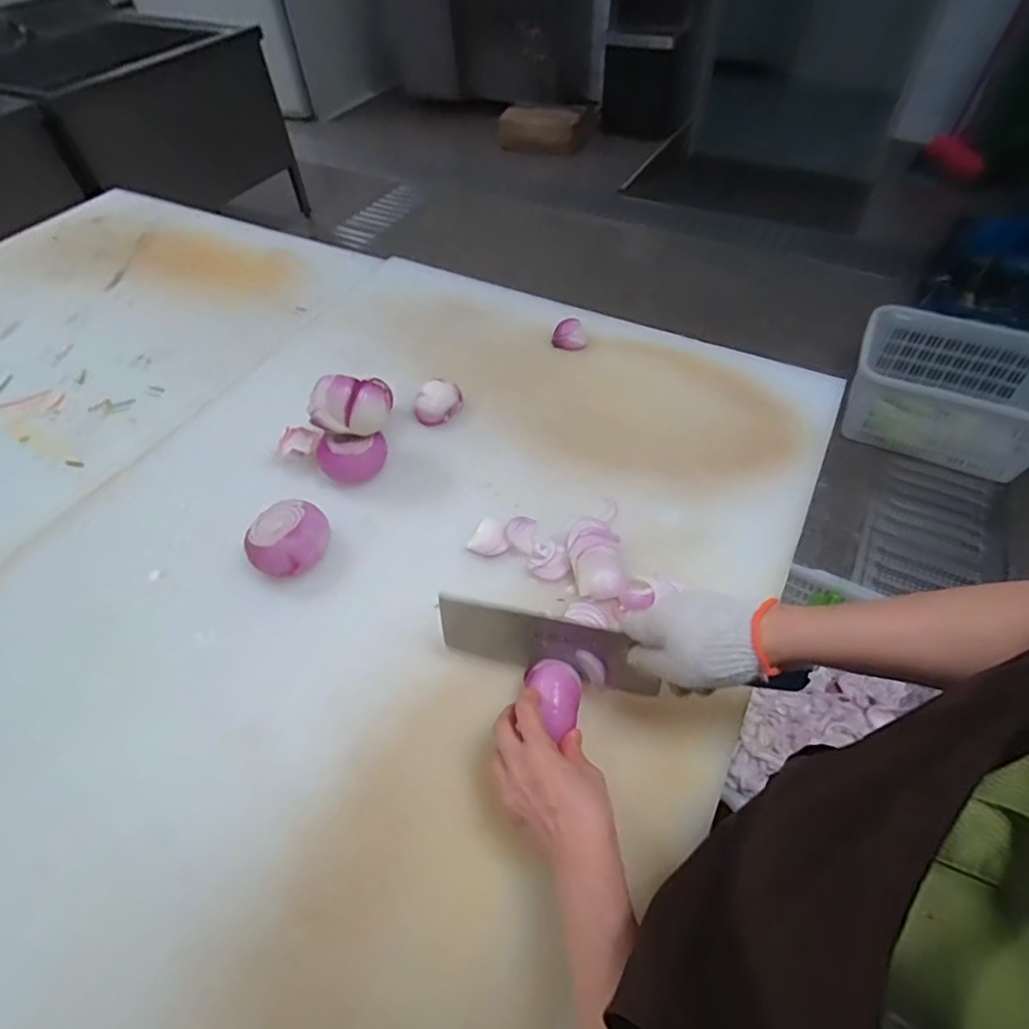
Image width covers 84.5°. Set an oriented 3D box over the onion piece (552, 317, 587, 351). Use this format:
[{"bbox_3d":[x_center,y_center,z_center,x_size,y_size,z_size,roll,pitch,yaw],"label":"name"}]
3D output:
[{"bbox_3d":[0.083,-0.275,0.858,0.050,0.022,0.049,0,52,3],"label":"onion piece"}]

